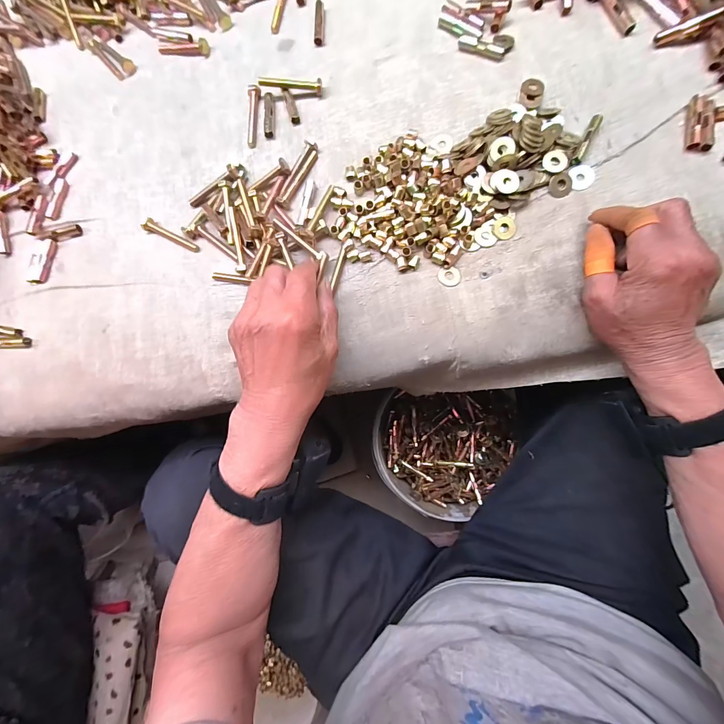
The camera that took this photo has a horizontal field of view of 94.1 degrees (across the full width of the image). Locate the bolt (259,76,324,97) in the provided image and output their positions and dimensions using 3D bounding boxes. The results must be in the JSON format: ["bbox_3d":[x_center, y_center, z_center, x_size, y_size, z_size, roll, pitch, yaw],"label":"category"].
[{"bbox_3d":[-0.073,-0.285,0.348,0.065,0.012,0.012,7,86,8],"label":"bolt"}]

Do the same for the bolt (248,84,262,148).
[{"bbox_3d":[-0.115,-0.257,0.353,0.012,0.008,0.065,2,85,7],"label":"bolt"}]

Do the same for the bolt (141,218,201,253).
[{"bbox_3d":[-0.201,-0.134,0.355,0.067,0.011,0.012,25,88,9],"label":"bolt"}]

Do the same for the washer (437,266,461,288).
[{"bbox_3d":[0.083,-0.081,0.319,0.021,0.004,0.020,-1,85,7],"label":"washer"}]

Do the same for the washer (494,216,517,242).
[{"bbox_3d":[0.135,-0.126,0.316,0.021,0.004,0.022,-1,85,7],"label":"washer"}]

